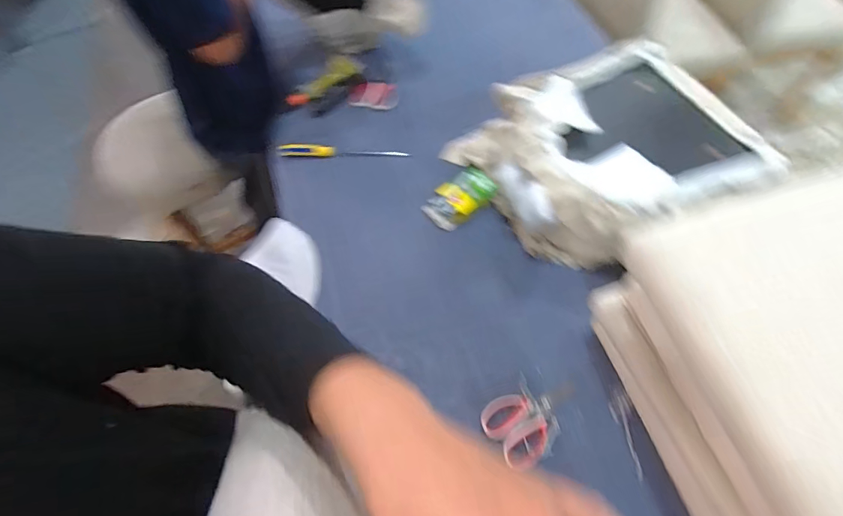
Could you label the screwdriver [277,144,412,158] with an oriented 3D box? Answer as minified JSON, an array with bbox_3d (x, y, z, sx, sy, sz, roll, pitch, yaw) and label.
[{"bbox_3d":[-0.192,-0.262,1.040,0.317,0.025,0.028,0,61,1],"label":"screwdriver"}]

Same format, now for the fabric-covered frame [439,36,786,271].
[{"bbox_3d":[0.394,-0.225,0.918,0.529,0.160,0.452,-20,62,-10],"label":"fabric-covered frame"}]

